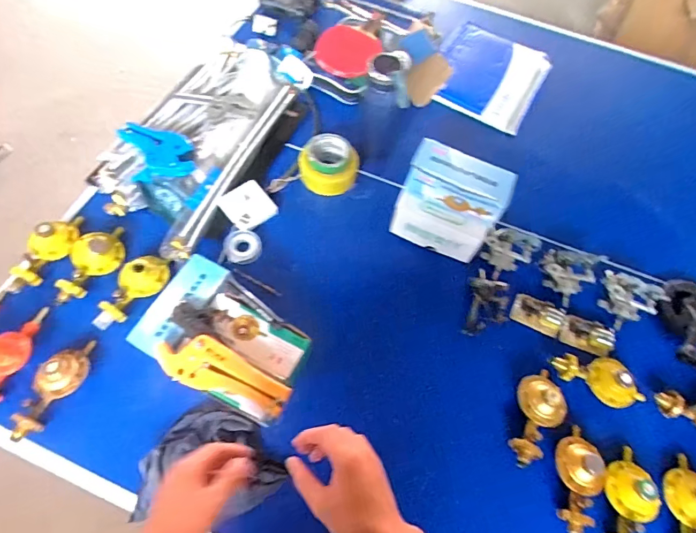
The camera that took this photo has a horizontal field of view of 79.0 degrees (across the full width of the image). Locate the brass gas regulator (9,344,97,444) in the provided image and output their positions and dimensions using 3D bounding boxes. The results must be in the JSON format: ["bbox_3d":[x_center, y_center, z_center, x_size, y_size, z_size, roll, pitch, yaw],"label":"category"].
[{"bbox_3d":[-0.474,0.188,0.674,0.066,0.043,0.170,30,61,15],"label":"brass gas regulator"}]

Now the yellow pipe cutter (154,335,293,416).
[{"bbox_3d":[-0.191,0.159,0.643,0.216,0.029,0.070,18,58,8],"label":"yellow pipe cutter"}]

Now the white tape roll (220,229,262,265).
[{"bbox_3d":[-0.211,-0.037,0.835,0.074,0.031,0.066,0,57,-4],"label":"white tape roll"}]

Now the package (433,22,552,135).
[{"bbox_3d":[0.366,-0.515,1.129,0.285,0.046,0.335,26,60,13],"label":"package"}]

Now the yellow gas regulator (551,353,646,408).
[{"bbox_3d":[0.445,0.191,0.737,0.164,0.046,0.077,30,60,15],"label":"yellow gas regulator"}]

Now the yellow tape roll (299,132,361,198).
[{"bbox_3d":[-0.044,-0.216,0.902,0.121,0.064,0.121,2,57,-3],"label":"yellow tape roll"}]

